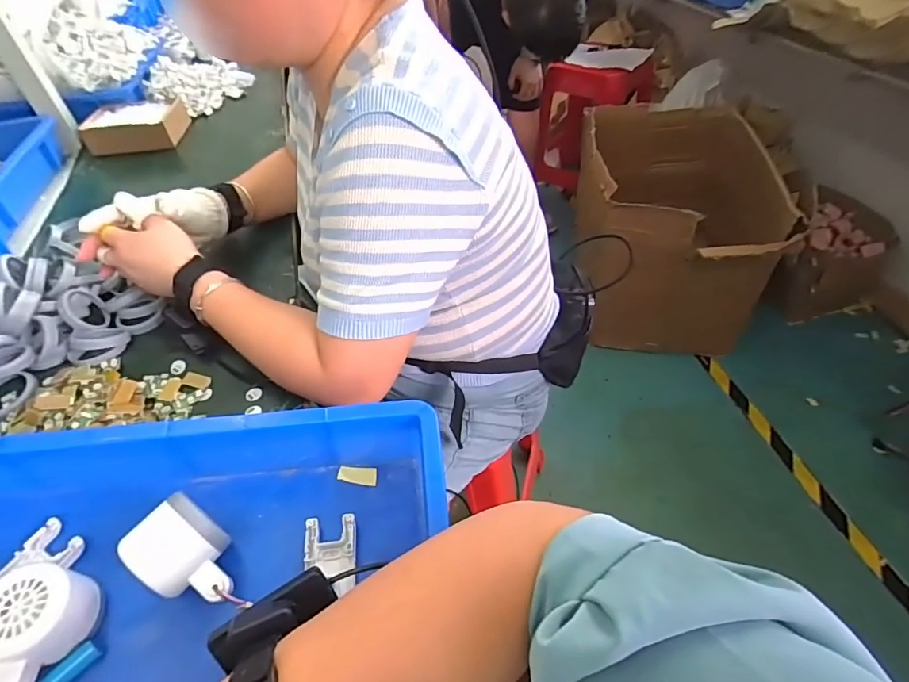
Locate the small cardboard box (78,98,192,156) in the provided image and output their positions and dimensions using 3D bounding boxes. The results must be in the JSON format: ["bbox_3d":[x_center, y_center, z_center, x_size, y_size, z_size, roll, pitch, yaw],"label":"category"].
[{"bbox_3d":[-0.633,-0.425,0.977,0.171,0.050,0.126,-5,46,0],"label":"small cardboard box"}]

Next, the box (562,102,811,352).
[{"bbox_3d":[0.586,-0.318,1.416,0.465,0.483,0.624,3,46,7],"label":"box"}]

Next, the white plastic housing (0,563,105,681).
[{"bbox_3d":[-0.293,0.200,0.337,0.055,0.052,0.085,10,48,14],"label":"white plastic housing"}]

